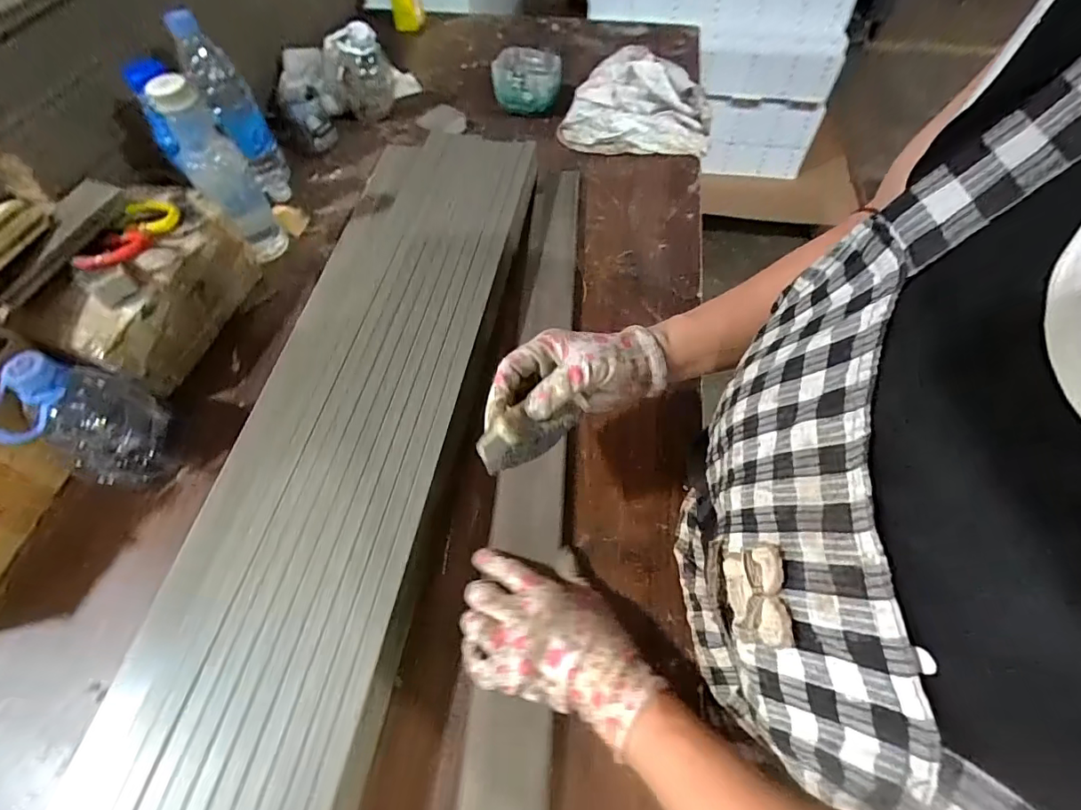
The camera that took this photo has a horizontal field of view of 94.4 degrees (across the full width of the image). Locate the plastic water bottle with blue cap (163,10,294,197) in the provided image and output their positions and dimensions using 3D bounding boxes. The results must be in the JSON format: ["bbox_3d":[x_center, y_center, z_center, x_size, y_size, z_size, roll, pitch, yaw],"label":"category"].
[{"bbox_3d":[-0.410,-0.388,0.676,0.067,0.205,0.074,-25,60,-14],"label":"plastic water bottle with blue cap"}]

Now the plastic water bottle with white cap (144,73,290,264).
[{"bbox_3d":[-0.380,-0.273,0.602,0.066,0.210,0.060,-32,62,-18],"label":"plastic water bottle with white cap"}]

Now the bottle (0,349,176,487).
[{"bbox_3d":[-0.415,0.015,0.463,0.080,0.139,0.101,31,63,19],"label":"bottle"}]

